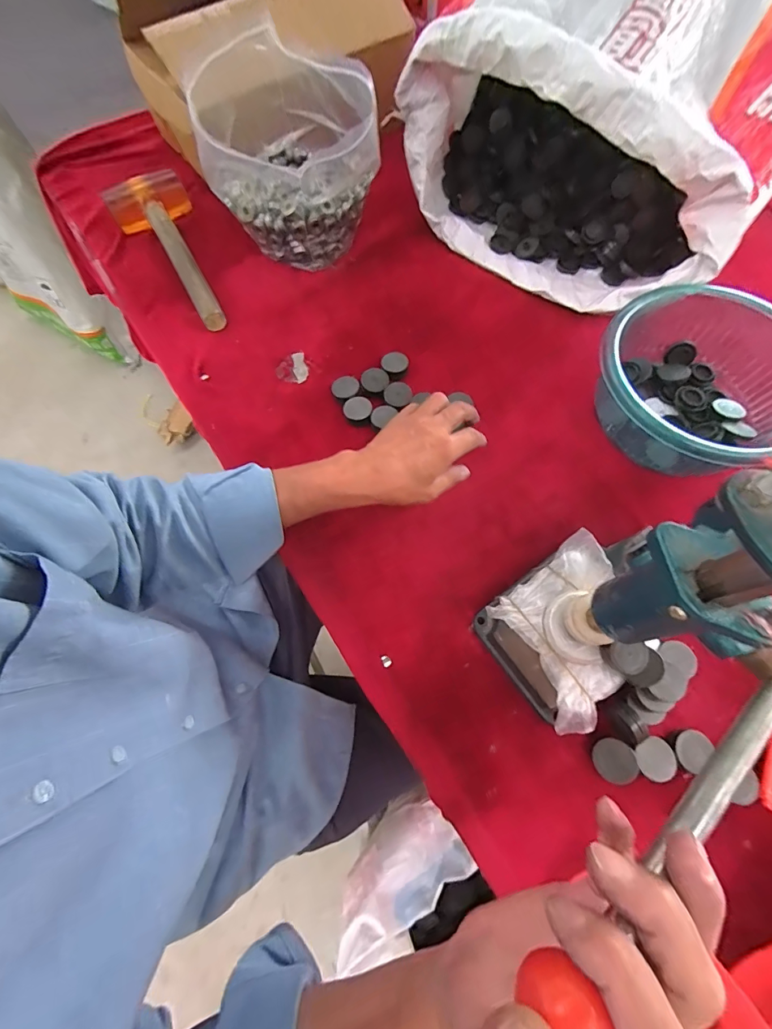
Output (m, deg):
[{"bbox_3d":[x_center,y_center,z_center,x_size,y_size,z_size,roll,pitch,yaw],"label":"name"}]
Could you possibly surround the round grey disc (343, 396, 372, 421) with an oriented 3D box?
[{"bbox_3d":[-0.033,-0.123,0.479,0.032,0.010,0.029,-21,68,-8],"label":"round grey disc"}]

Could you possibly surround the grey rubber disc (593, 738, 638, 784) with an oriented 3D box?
[{"bbox_3d":[0.189,0.205,0.338,0.031,0.004,0.033,-6,73,22],"label":"grey rubber disc"}]

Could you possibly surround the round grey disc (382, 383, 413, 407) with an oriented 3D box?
[{"bbox_3d":[0.015,-0.141,0.480,0.031,0.005,0.032,0,67,1],"label":"round grey disc"}]

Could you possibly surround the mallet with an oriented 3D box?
[{"bbox_3d":[-0.286,-0.363,0.561,0.103,0.054,0.275,-30,70,-11],"label":"mallet"}]

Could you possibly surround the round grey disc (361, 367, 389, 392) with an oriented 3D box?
[{"bbox_3d":[-0.013,-0.161,0.488,0.033,0.007,0.033,0,67,1],"label":"round grey disc"}]

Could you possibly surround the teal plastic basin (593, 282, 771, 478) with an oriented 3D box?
[{"bbox_3d":[0.323,-0.150,0.445,0.188,0.078,0.192,0,67,1],"label":"teal plastic basin"}]

